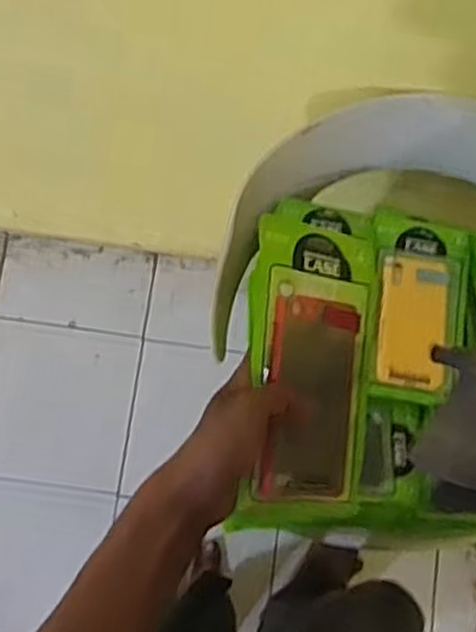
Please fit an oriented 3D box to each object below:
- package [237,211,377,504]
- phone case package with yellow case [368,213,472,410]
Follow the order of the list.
[{"bbox_3d":[0.056,0.035,0.578,0.107,0.014,0.202,10,82,-35],"label":"package"},{"bbox_3d":[0.204,-0.014,0.883,0.108,0.024,0.223,9,76,0],"label":"phone case package with yellow case"}]

